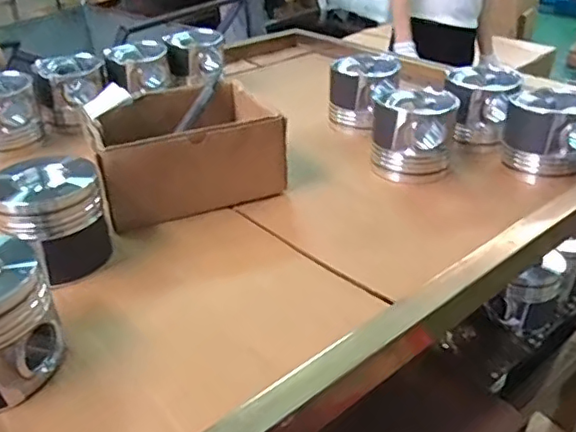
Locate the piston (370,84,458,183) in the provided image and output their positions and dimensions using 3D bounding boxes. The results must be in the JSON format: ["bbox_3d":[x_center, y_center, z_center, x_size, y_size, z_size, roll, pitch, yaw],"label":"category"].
[{"bbox_3d":[0.149,-0.099,0.678,0.093,0.080,0.089,5,33,10],"label":"piston"}]

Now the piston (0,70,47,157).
[{"bbox_3d":[-0.379,-0.136,0.760,0.094,0.092,0.083,-19,36,-24],"label":"piston"}]

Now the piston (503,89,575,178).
[{"bbox_3d":[0.302,-0.102,0.663,0.089,0.081,0.089,10,35,18],"label":"piston"}]

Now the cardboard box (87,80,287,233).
[{"bbox_3d":[-0.123,-0.079,0.651,0.189,0.087,0.156,-16,35,-21],"label":"cardboard box"}]

